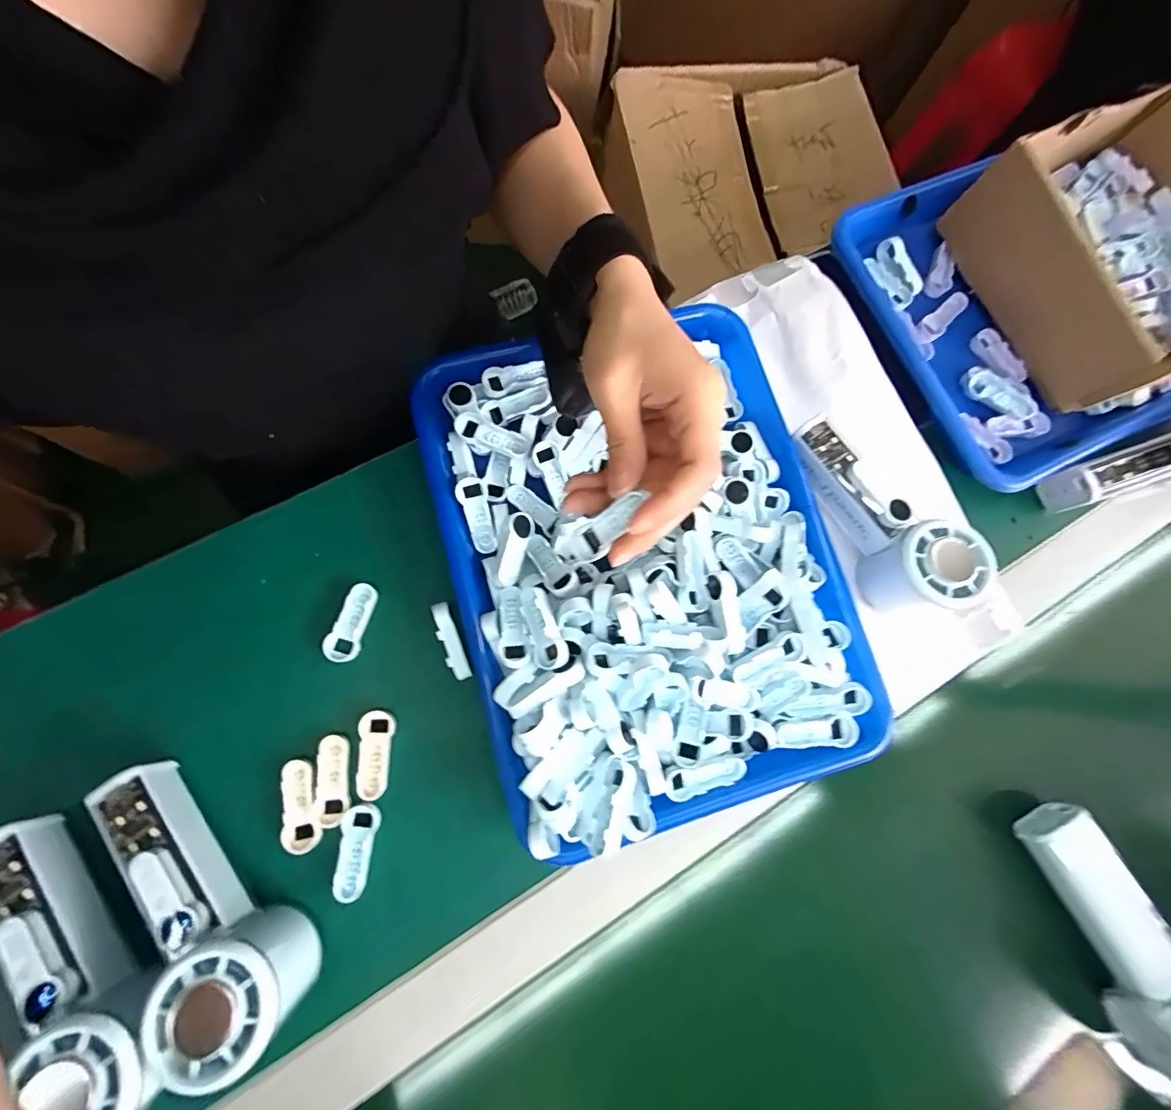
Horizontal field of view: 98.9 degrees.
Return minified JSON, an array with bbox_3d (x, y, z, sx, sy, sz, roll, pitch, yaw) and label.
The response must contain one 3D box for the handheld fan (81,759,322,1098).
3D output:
[{"bbox_3d":[-0.208,0.182,0.258,0.055,0.056,0.151,-43,85,-12],"label":"handheld fan"}]

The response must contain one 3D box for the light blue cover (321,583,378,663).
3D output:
[{"bbox_3d":[-0.150,0.044,0.323,0.020,0.009,0.050,21,78,-1],"label":"light blue cover"}]

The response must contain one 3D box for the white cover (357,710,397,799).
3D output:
[{"bbox_3d":[-0.129,0.122,0.308,0.020,0.004,0.051,-4,80,-6],"label":"white cover"}]

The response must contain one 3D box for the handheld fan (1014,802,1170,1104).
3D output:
[{"bbox_3d":[0.347,0.244,0.312,0.060,0.053,0.162,-19,81,-8],"label":"handheld fan"}]

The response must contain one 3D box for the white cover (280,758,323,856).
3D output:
[{"bbox_3d":[-0.170,0.149,0.296,0.019,0.004,0.051,-14,81,-8],"label":"white cover"}]

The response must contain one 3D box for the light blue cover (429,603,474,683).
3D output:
[{"bbox_3d":[-0.087,0.056,0.322,0.013,0.014,0.050,-20,81,-8],"label":"light blue cover"}]

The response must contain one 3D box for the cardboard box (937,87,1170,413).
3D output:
[{"bbox_3d":[0.423,-0.240,0.379,0.217,0.066,0.207,-28,83,-10],"label":"cardboard box"}]

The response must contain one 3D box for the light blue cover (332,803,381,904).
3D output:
[{"bbox_3d":[-0.136,0.176,0.297,0.019,0.009,0.050,7,79,-4],"label":"light blue cover"}]

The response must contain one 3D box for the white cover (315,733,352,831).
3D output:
[{"bbox_3d":[-0.152,0.137,0.306,0.017,0.009,0.051,-2,79,-5],"label":"white cover"}]

